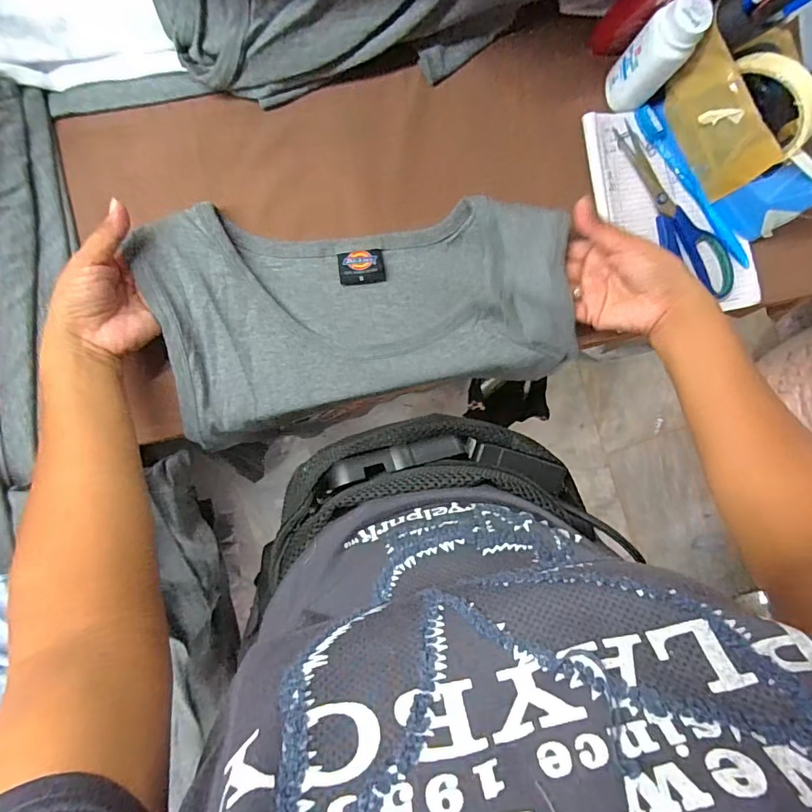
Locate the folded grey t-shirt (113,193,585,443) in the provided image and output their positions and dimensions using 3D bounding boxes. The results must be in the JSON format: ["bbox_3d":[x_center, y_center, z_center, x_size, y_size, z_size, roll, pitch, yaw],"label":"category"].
[{"bbox_3d":[-0.033,-0.086,0.426,0.361,0.046,0.191,-8,93,-4],"label":"folded grey t-shirt"}]

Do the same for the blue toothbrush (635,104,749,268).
[{"bbox_3d":[0.277,-0.208,0.455,0.014,0.013,0.181,-39,95,-3],"label":"blue toothbrush"}]

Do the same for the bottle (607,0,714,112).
[{"bbox_3d":[0.212,-0.299,0.402,0.044,0.097,0.035,41,88,-5],"label":"bottle"}]

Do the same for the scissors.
[{"bbox_3d":[0.257,-0.185,0.455,0.046,0.013,0.186,-40,95,-3],"label":"scissors"}]

